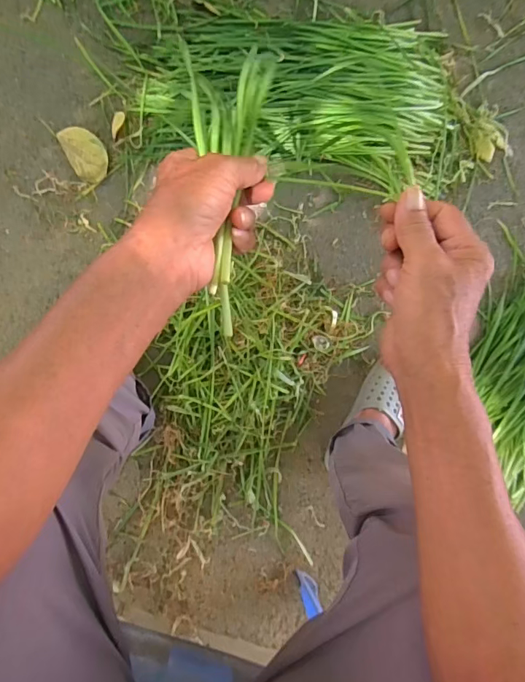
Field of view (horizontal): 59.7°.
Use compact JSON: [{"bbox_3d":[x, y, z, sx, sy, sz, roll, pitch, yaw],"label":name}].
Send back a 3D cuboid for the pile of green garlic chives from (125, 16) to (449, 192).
[{"bbox_3d":[0.071,-0.440,0.791,0.584,0.093,0.295,3,89,-7],"label":"pile of green garlic chives"}]

